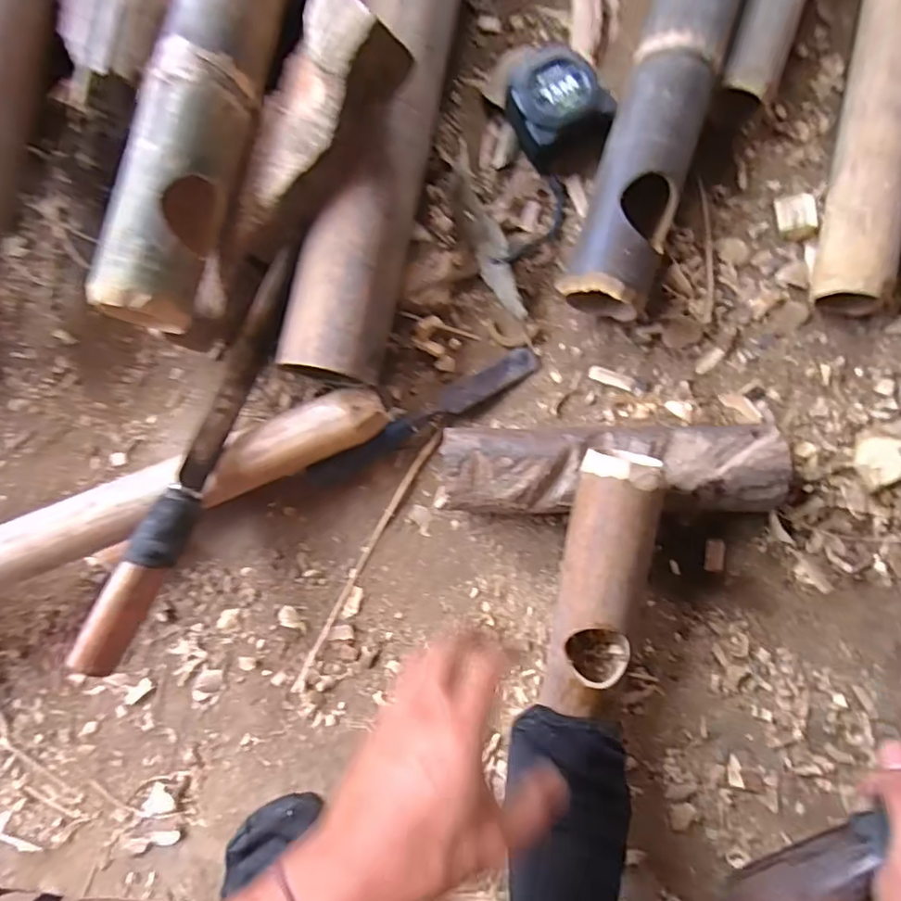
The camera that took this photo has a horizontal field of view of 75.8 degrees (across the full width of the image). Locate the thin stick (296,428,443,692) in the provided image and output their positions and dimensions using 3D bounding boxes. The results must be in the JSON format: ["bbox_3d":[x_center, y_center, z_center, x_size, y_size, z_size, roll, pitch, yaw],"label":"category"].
[{"bbox_3d":[-0.076,0.096,0.520,0.011,0.010,0.257,29,88,4],"label":"thin stick"}]

